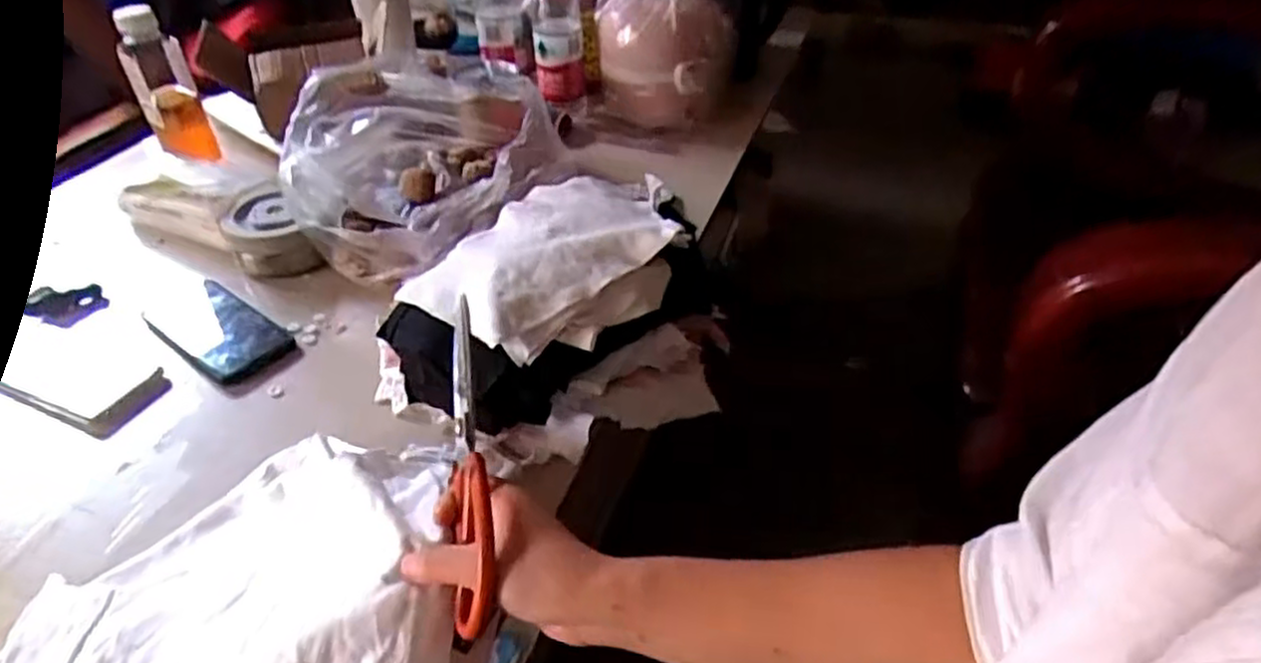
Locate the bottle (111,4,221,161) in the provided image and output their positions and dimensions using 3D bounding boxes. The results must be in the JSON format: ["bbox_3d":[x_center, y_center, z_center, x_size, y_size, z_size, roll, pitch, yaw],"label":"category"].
[{"bbox_3d":[-0.529,-0.279,0.861,0.065,0.164,0.050,-23,45,-23],"label":"bottle"}]

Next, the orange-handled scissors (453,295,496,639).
[{"bbox_3d":[-0.095,0.075,0.444,0.022,0.053,0.192,-5,65,-10],"label":"orange-handled scissors"}]

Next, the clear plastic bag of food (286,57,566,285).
[{"bbox_3d":[-0.206,-0.180,0.796,0.268,0.122,0.275,-8,42,-8],"label":"clear plastic bag of food"}]

